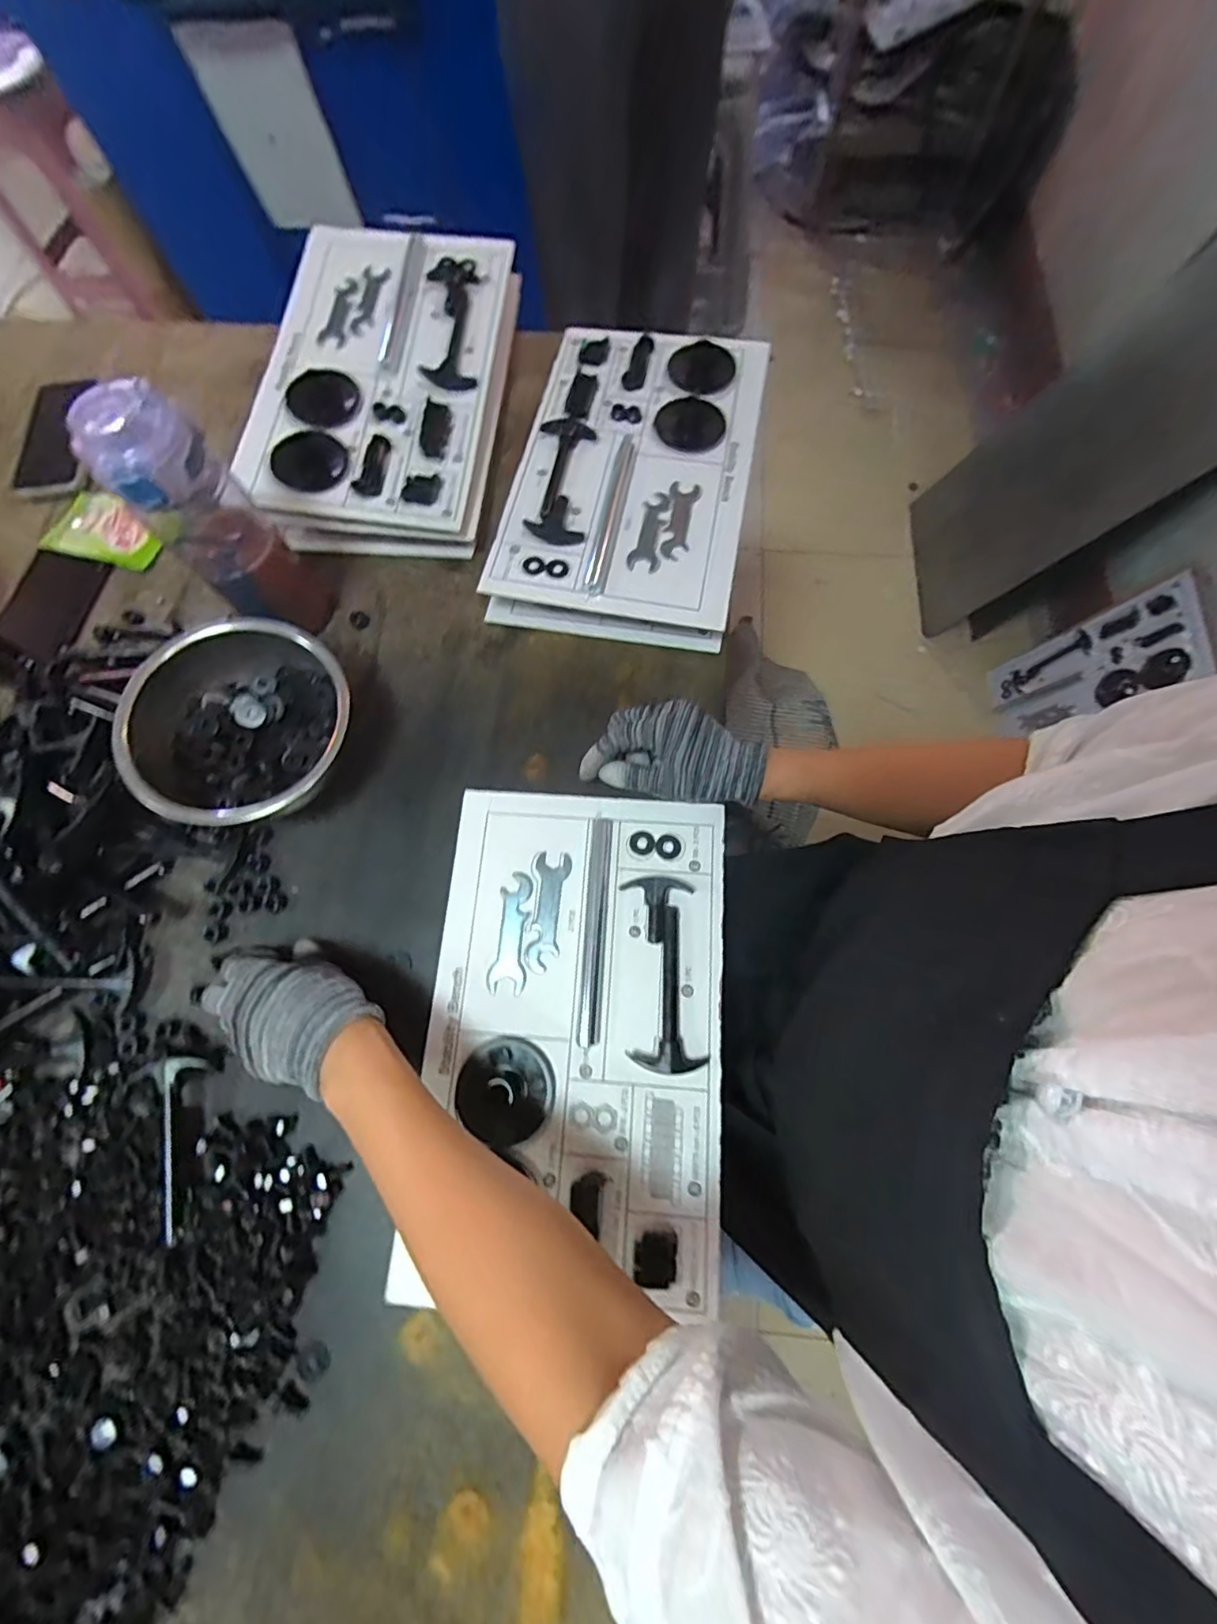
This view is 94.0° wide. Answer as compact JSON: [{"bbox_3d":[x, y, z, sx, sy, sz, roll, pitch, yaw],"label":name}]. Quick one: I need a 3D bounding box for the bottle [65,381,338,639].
[{"bbox_3d":[-0.307,-0.221,0.457,0.076,0.209,0.064,-42,77,-10],"label":"bottle"}]

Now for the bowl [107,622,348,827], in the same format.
[{"bbox_3d":[-0.299,-0.071,0.477,0.168,0.084,0.168,0,73,1],"label":"bowl"}]

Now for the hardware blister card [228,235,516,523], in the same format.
[{"bbox_3d":[-0.235,-0.457,0.578,0.225,0.020,0.355,7,76,0],"label":"hardware blister card"}]

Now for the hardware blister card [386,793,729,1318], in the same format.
[{"bbox_3d":[-0.027,0.153,0.437,0.220,0.015,0.343,4,73,3],"label":"hardware blister card"}]

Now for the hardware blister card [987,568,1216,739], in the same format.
[{"bbox_3d":[0.933,-0.279,1.113,0.030,0.362,0.226,12,68,-14],"label":"hardware blister card"}]

